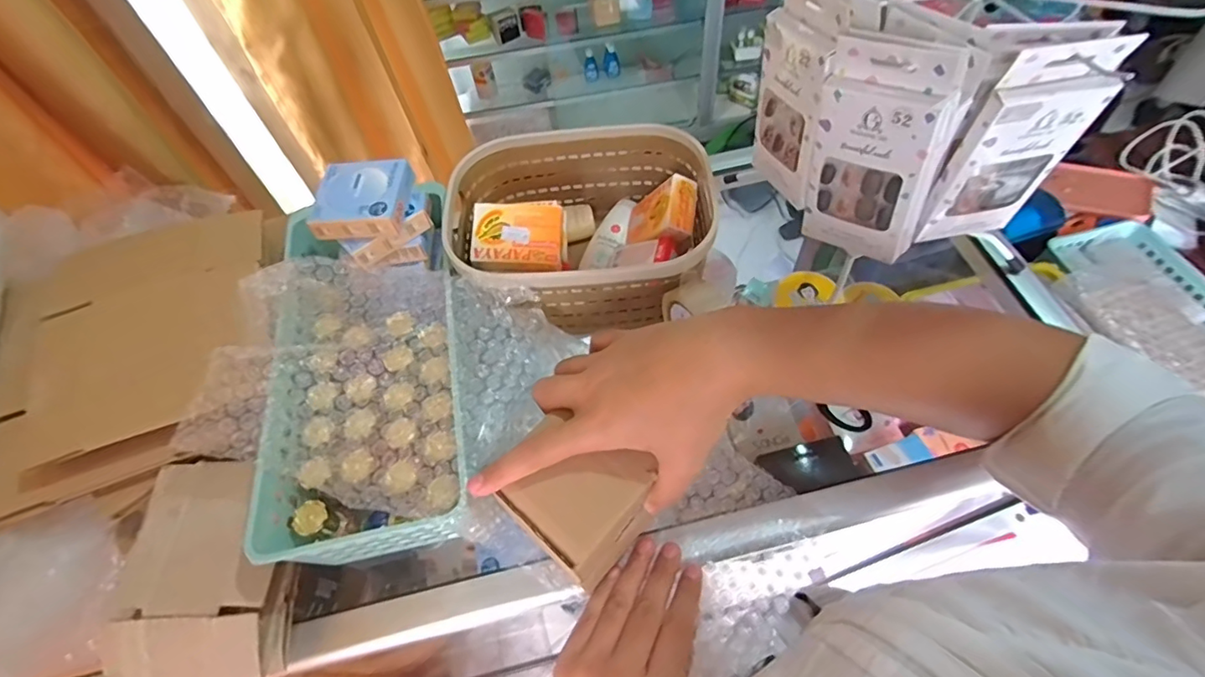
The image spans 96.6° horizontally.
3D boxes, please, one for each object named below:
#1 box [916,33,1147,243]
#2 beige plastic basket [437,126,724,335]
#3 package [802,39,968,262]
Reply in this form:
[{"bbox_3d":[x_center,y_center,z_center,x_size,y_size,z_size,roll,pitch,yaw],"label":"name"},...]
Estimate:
[{"bbox_3d":[0.257,-0.117,0.338,0.068,0.136,0.017,-10,58,-2],"label":"box"},{"bbox_3d":[-0.018,-0.094,0.468,0.211,0.088,0.160,-8,58,0],"label":"beige plastic basket"},{"bbox_3d":[0.174,-0.119,0.347,0.087,0.139,0.028,32,65,22],"label":"package"}]

